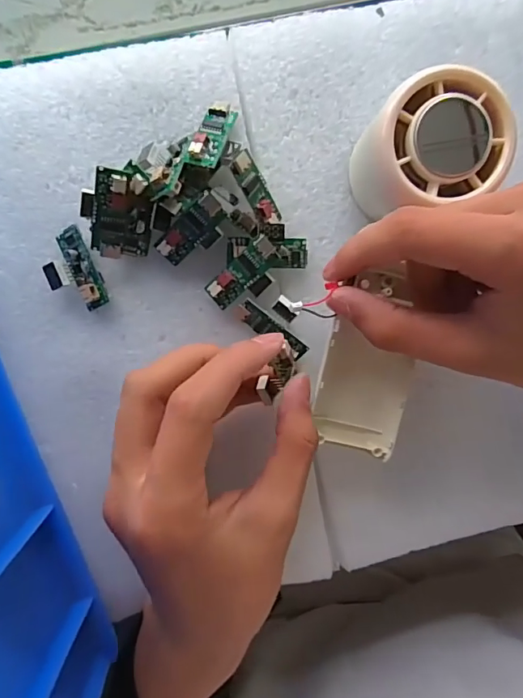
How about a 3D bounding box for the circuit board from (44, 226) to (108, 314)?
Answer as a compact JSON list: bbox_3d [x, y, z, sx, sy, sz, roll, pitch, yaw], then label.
[{"bbox_3d":[-0.088,-0.036,0.222,0.022,0.009,0.038,-27,95,-4],"label":"circuit board"}]

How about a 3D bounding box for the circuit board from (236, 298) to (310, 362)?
[{"bbox_3d":[0.005,-0.009,0.225,0.038,0.004,0.011,39,88,-6],"label":"circuit board"}]

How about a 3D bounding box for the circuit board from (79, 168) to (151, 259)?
[{"bbox_3d":[-0.064,-0.061,0.212,0.030,0.012,0.038,-5,131,-29],"label":"circuit board"}]

